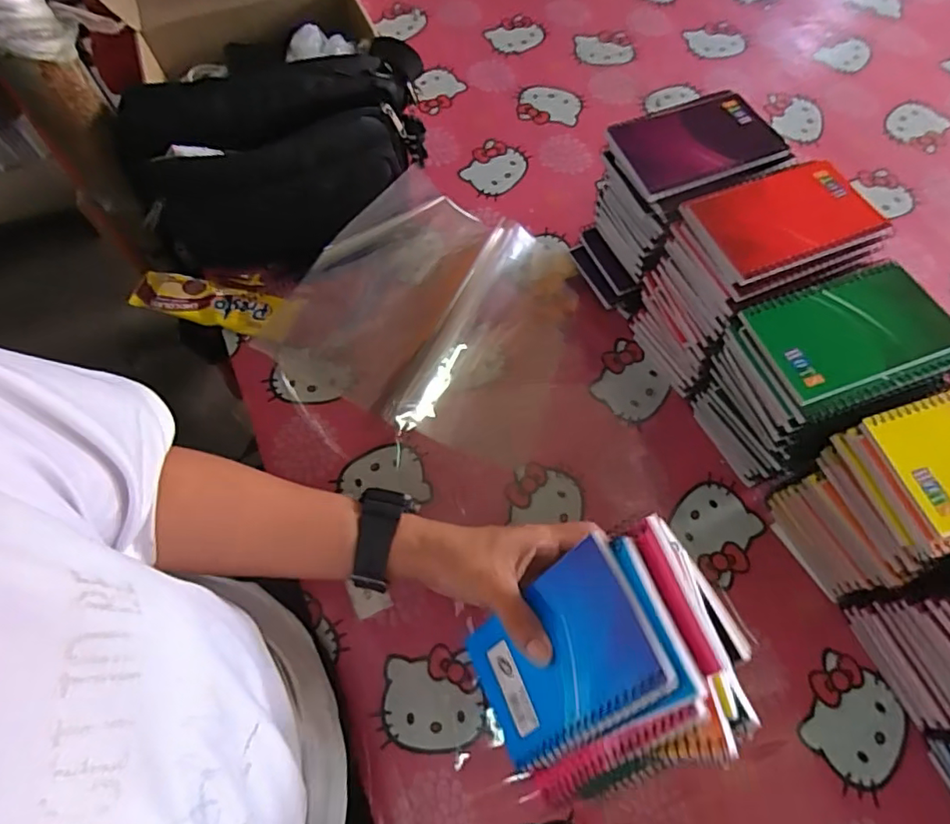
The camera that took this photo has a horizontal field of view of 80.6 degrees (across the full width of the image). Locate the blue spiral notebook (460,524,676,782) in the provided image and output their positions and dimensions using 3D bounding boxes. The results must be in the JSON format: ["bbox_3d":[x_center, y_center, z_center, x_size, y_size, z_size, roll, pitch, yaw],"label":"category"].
[{"bbox_3d":[0.046,0.139,0.318,0.008,0.128,0.084,12,39,-40],"label":"blue spiral notebook"}]

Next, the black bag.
[{"bbox_3d":[-0.181,-0.244,0.564,0.274,0.177,0.109,-23,66,-10],"label":"black bag"}]

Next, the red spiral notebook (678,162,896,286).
[{"bbox_3d":[0.242,-0.153,0.437,0.134,0.011,0.087,-21,66,-9],"label":"red spiral notebook"}]

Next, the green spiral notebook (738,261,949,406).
[{"bbox_3d":[0.266,-0.059,0.398,0.123,0.016,0.082,-18,66,-7],"label":"green spiral notebook"}]

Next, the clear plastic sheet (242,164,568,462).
[{"bbox_3d":[-0.040,-0.106,0.569,0.290,0.041,0.268,20,67,10],"label":"clear plastic sheet"}]

